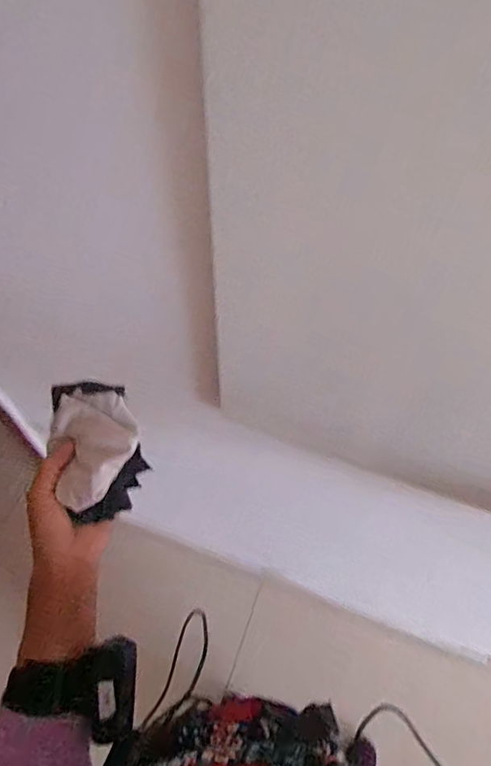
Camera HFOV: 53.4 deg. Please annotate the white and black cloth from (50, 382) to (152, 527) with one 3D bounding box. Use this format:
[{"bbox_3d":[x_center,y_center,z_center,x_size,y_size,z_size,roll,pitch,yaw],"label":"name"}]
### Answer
[{"bbox_3d":[-0.136,0.053,0.441,0.076,0.067,0.114,-18,59,-14],"label":"white and black cloth"}]

